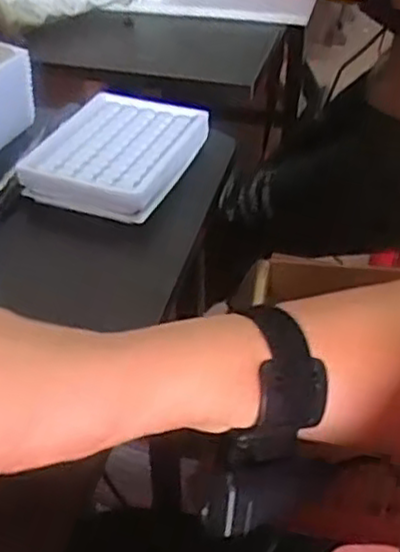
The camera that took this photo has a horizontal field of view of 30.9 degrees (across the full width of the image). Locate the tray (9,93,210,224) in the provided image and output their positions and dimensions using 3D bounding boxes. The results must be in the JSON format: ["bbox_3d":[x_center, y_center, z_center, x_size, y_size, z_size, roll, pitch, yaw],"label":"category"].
[{"bbox_3d":[-0.061,-0.095,0.548,0.102,0.026,0.129,12,42,13],"label":"tray"}]

